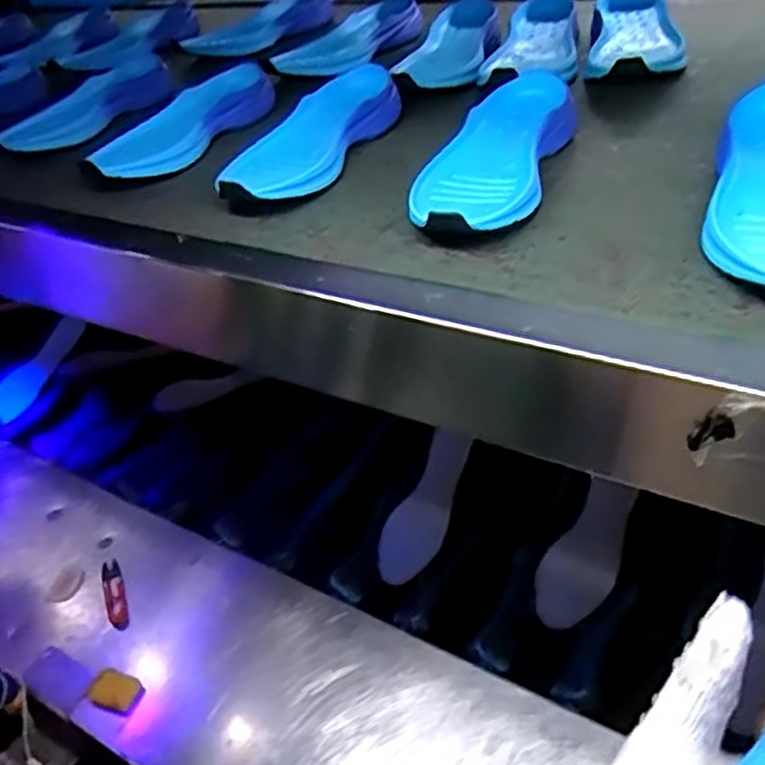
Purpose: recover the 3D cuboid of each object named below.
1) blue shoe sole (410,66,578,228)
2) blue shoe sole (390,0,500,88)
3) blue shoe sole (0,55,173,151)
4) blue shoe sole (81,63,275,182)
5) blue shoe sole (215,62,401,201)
[{"bbox_3d":[0.093,-0.187,0.587,0.092,0.034,0.246,11,47,22],"label":"blue shoe sole"},{"bbox_3d":[0.080,-0.388,0.843,0.105,0.081,0.269,2,32,7],"label":"blue shoe sole"},{"bbox_3d":[-0.361,-0.331,0.891,0.114,0.044,0.228,22,53,34],"label":"blue shoe sole"},{"bbox_3d":[-0.213,-0.271,0.767,0.095,0.043,0.236,18,50,30],"label":"blue shoe sole"},{"bbox_3d":[-0.068,-0.227,0.679,0.098,0.043,0.234,15,50,26],"label":"blue shoe sole"}]

